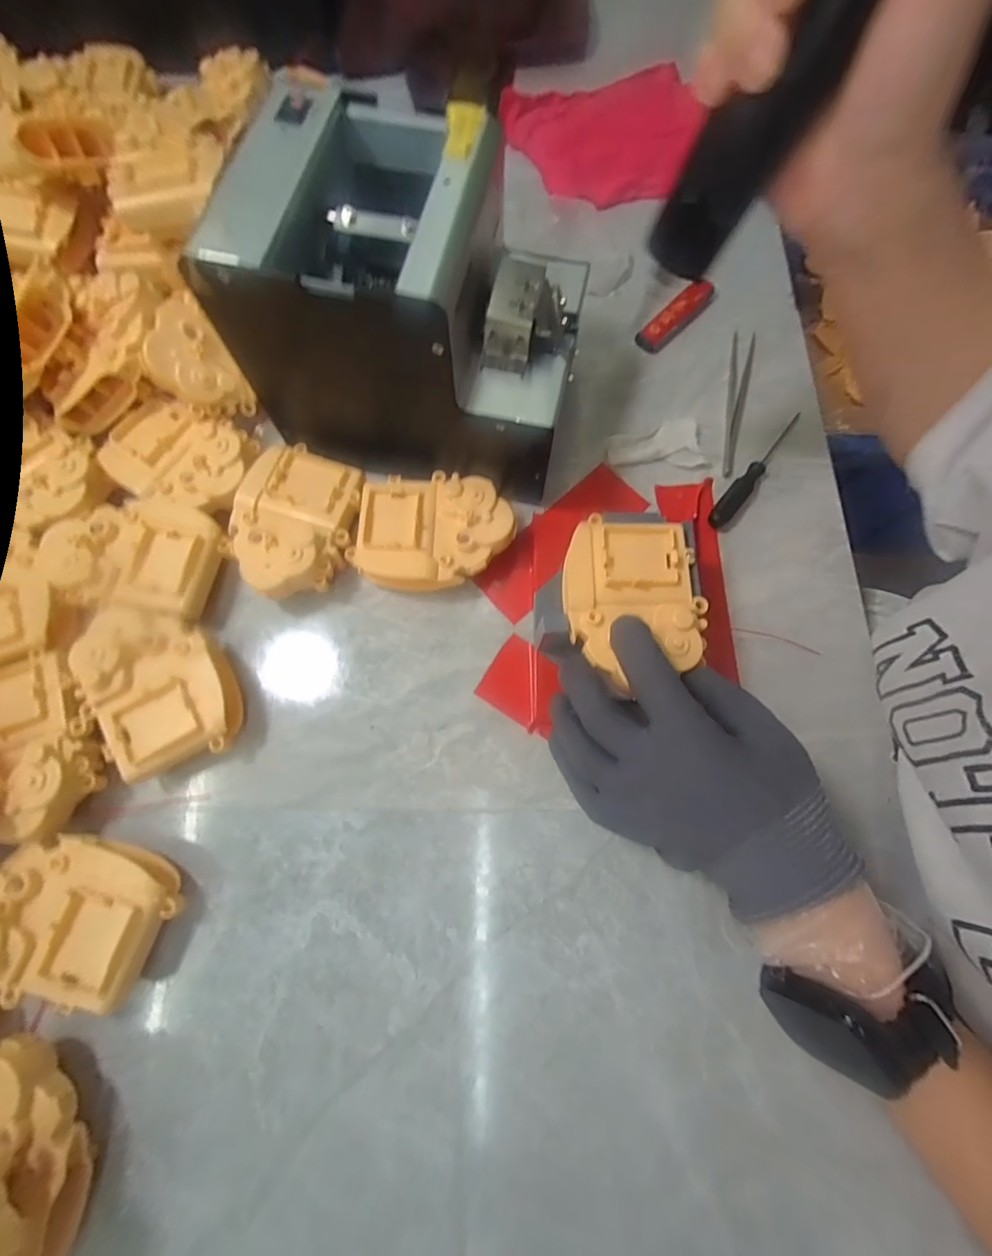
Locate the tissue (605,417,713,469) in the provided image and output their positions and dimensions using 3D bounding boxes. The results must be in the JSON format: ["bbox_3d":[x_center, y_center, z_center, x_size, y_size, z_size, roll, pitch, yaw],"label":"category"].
[{"bbox_3d":[0.116,-0.135,0.357,0.069,0.009,0.039,2,74,-1],"label":"tissue"}]

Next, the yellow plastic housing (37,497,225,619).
[{"bbox_3d":[-0.225,-0.048,0.305,0.097,0.018,0.071,8,74,1],"label":"yellow plastic housing"}]

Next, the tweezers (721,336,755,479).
[{"bbox_3d":[0.180,-0.172,0.369,0.017,0.004,0.129,15,75,3],"label":"tweezers"}]

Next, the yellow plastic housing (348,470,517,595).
[{"bbox_3d":[-0.040,-0.060,0.319,0.099,0.038,0.080,12,75,2],"label":"yellow plastic housing"}]

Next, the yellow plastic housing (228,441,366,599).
[{"bbox_3d":[-0.131,-0.068,0.322,0.073,0.037,0.098,11,75,2],"label":"yellow plastic housing"}]

